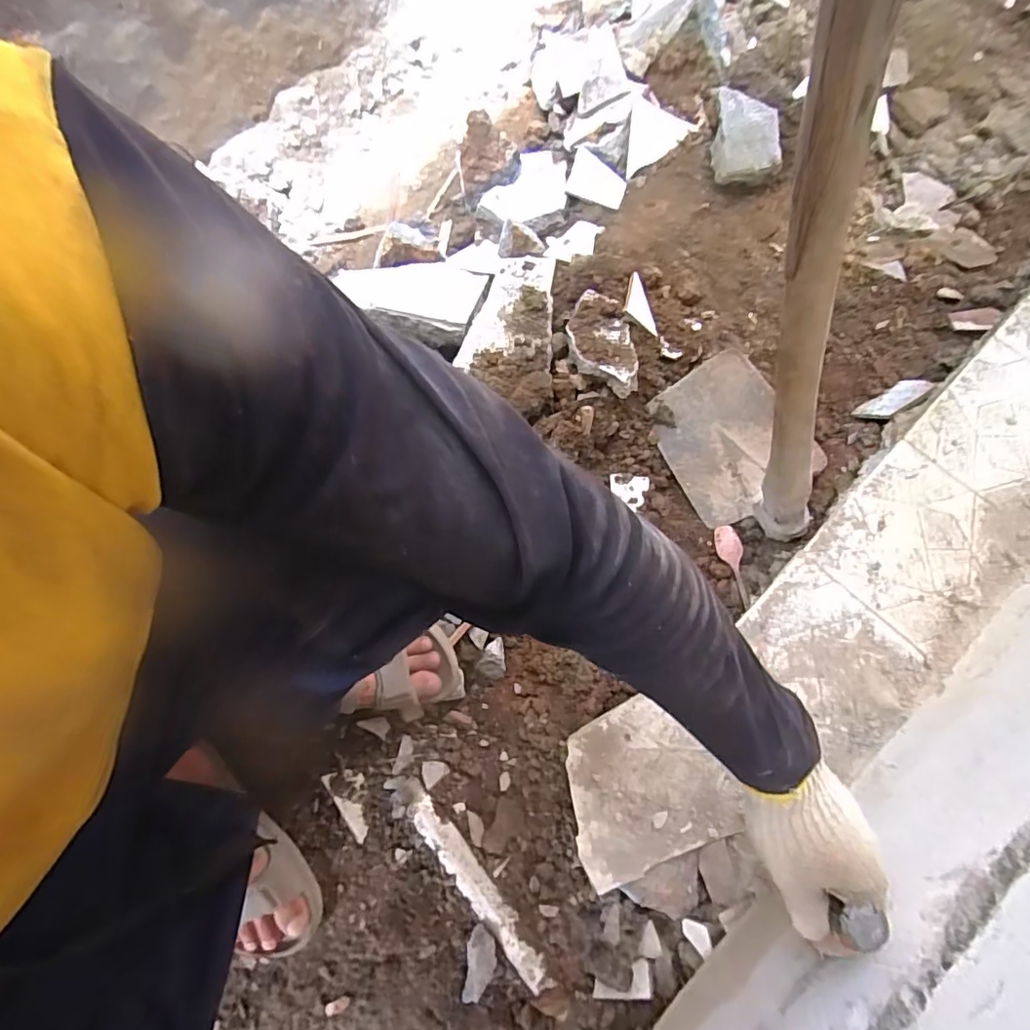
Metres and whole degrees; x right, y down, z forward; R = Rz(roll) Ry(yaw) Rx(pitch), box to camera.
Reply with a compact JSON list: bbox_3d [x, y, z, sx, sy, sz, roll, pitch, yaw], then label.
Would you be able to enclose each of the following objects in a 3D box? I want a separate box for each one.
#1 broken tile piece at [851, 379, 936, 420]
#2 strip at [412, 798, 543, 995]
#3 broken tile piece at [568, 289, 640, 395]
[{"bbox_3d":[0.525,-0.159,0.740,0.106,0.055,0.010,-31,118,-6],"label":"broken tile piece"},{"bbox_3d":[-0.042,0.422,0.612,0.033,0.008,0.221,-39,77,-9],"label":"strip"},{"bbox_3d":[0.112,-0.227,0.707,0.080,0.020,0.154,-7,75,1],"label":"broken tile piece"}]

